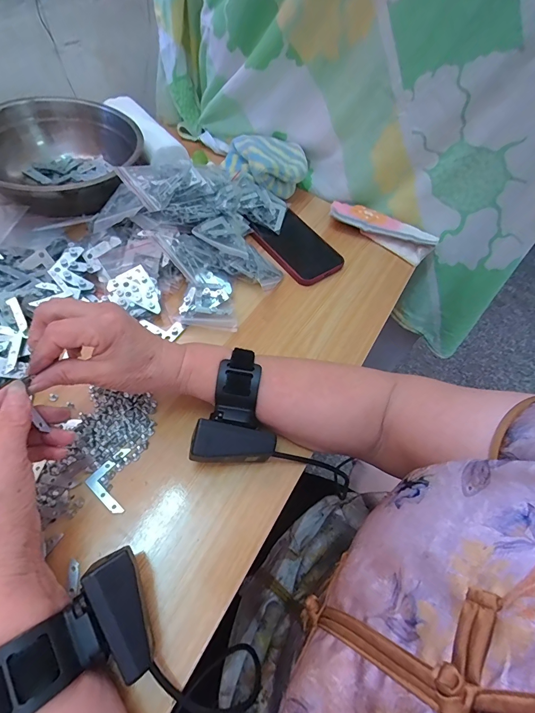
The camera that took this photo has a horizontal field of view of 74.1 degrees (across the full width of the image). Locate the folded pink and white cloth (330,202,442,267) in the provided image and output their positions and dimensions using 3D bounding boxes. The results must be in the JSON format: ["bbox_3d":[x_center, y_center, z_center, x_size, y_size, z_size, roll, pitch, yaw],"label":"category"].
[{"bbox_3d":[0.163,-0.182,0.505,0.150,0.024,0.044,28,58,10],"label":"folded pink and white cloth"}]

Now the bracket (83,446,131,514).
[{"bbox_3d":[-0.126,0.105,0.301,0.041,0.004,0.041,39,61,17],"label":"bracket"}]

